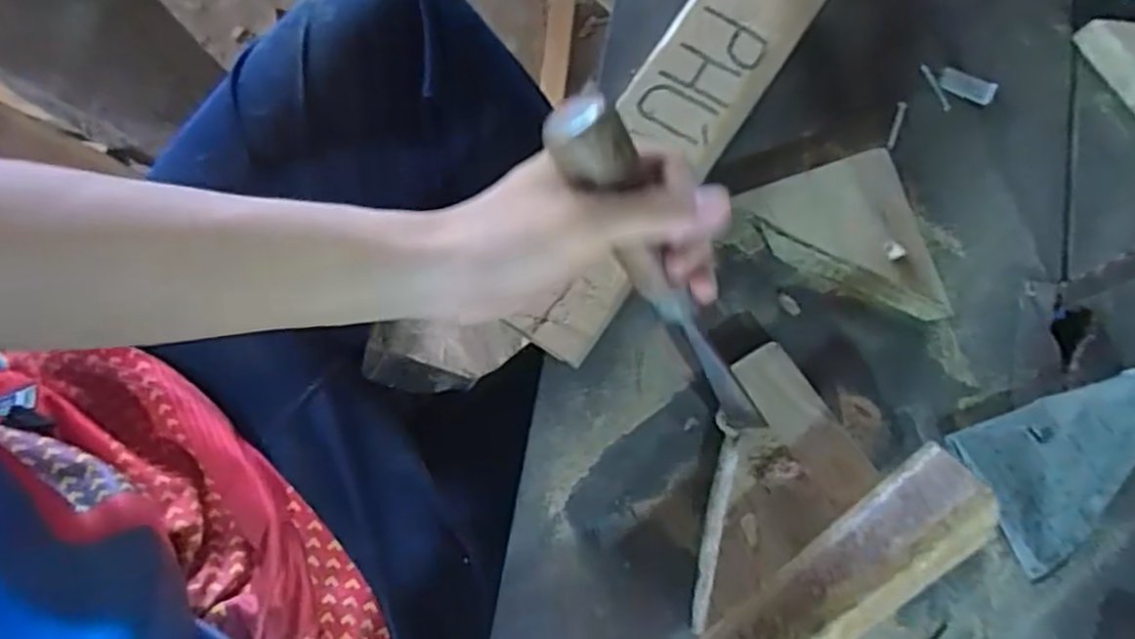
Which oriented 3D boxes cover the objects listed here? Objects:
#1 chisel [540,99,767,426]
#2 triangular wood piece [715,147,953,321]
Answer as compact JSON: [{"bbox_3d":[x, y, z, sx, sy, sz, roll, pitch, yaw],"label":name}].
[{"bbox_3d":[0.050,-0.008,0.364,0.029,0.227,0.026,-39,41,-8],"label":"chisel"},{"bbox_3d":[0.168,-0.042,0.471,0.106,0.030,0.106,-15,79,-4],"label":"triangular wood piece"}]

